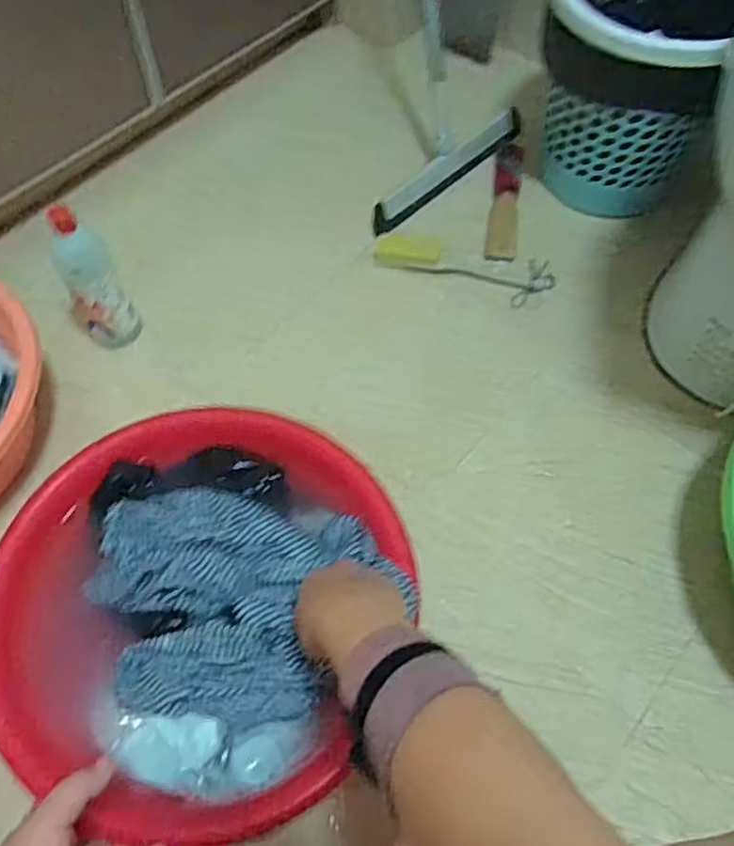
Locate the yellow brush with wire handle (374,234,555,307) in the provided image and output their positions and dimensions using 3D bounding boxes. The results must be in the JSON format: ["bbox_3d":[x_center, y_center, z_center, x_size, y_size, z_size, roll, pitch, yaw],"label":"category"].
[{"bbox_3d":[0.127,-0.207,0.926,0.238,0.013,0.069,14,61,7],"label":"yellow brush with wire handle"}]

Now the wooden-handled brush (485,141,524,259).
[{"bbox_3d":[0.196,-0.313,0.989,0.042,0.020,0.217,9,61,4],"label":"wooden-handled brush"}]

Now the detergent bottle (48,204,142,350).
[{"bbox_3d":[-0.316,-0.158,0.799,0.063,0.184,0.048,-28,64,-15],"label":"detergent bottle"}]

